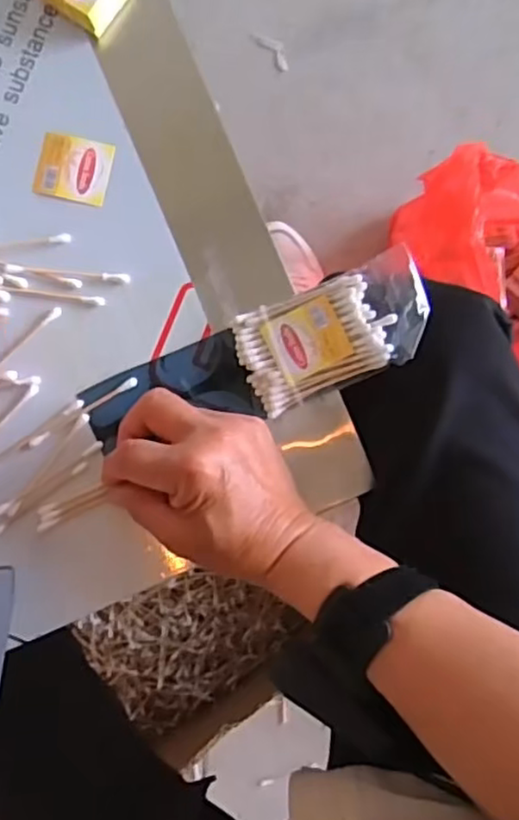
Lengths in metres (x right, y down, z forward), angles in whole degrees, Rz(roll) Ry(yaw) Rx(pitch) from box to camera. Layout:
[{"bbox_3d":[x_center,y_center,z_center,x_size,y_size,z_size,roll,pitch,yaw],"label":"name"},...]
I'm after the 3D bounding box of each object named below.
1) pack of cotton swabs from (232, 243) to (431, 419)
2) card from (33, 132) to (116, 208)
[{"bbox_3d":[0.047,-0.047,0.389,0.105,0.017,0.061,-23,84,4],"label":"pack of cotton swabs"},{"bbox_3d":[-0.114,-0.149,0.403,0.044,0.004,0.039,12,85,-3],"label":"card"}]

